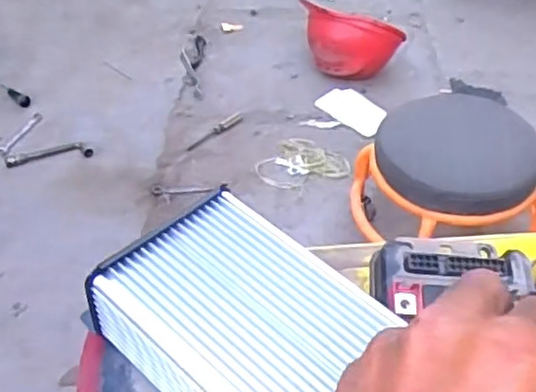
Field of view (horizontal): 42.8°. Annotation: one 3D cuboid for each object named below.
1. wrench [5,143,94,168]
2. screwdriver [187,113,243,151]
[{"bbox_3d":[-0.451,-0.086,1.414,0.171,0.015,0.052,-11,44,-11],"label":"wrench"},{"bbox_3d":[-0.114,-0.147,1.526,0.023,0.019,0.170,30,50,28],"label":"screwdriver"}]

